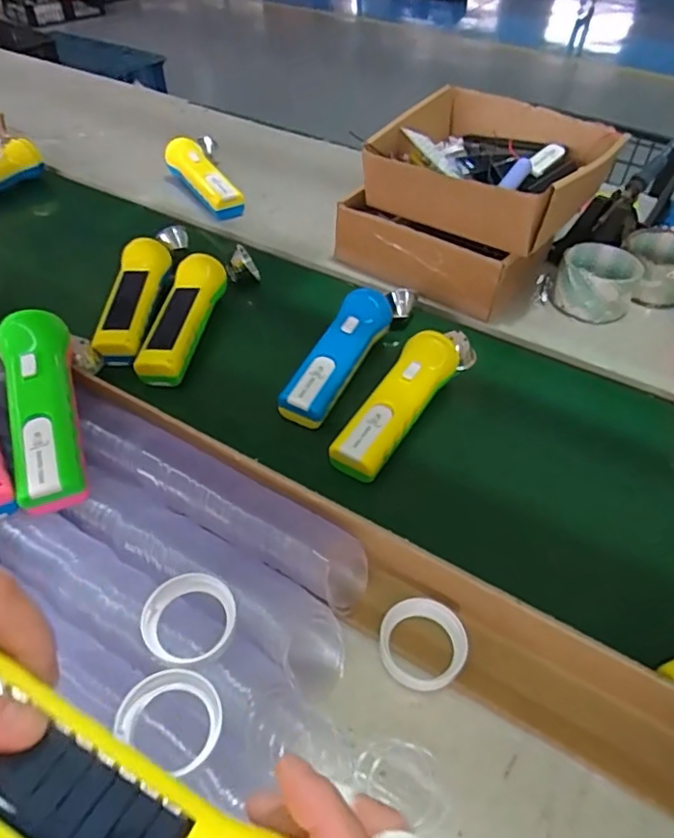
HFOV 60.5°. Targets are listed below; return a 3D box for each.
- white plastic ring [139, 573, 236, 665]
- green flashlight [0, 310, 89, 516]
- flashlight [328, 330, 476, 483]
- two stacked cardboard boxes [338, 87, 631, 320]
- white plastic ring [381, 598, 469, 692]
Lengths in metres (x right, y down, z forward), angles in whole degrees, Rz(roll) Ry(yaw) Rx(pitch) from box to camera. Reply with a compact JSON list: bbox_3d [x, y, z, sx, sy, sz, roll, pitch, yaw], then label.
[{"bbox_3d":[-0.088,0.123,0.348,0.054,0.023,0.052,1,48,-1],"label":"white plastic ring"},{"bbox_3d":[-0.215,-0.008,0.422,0.046,0.041,0.154,-13,63,-16],"label":"green flashlight"},{"bbox_3d":[0.067,-0.027,0.517,0.042,0.046,0.204,28,53,22],"label":"flashlight"},{"bbox_3d":[0.160,-0.251,0.659,0.243,0.139,0.235,26,53,20],"label":"two stacked cardboard boxes"},{"bbox_3d":[0.054,0.143,0.367,0.050,0.026,0.052,-14,50,-13],"label":"white plastic ring"}]

